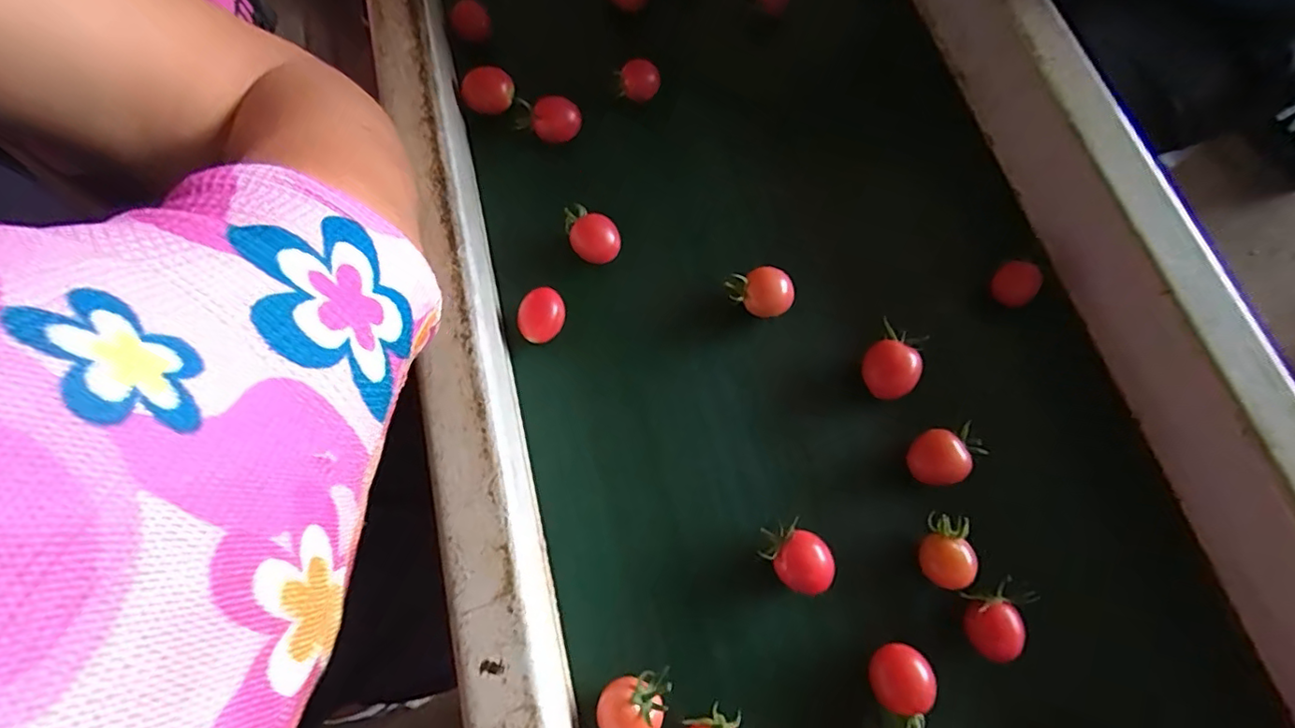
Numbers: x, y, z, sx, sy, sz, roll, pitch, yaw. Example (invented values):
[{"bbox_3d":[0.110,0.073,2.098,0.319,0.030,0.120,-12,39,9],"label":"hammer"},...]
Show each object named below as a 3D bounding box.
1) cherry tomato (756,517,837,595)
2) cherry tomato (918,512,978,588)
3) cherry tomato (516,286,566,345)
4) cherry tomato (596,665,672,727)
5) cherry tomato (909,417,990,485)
[{"bbox_3d":[0.069,0.091,0.275,0.035,0.029,0.025,38,76,12],"label":"cherry tomato"},{"bbox_3d":[0.139,0.089,0.274,0.023,0.026,0.030,19,73,7],"label":"cherry tomato"},{"bbox_3d":[-0.057,-0.023,0.319,0.026,0.024,0.027,0,72,1],"label":"cherry tomato"},{"bbox_3d":[-0.004,0.148,0.252,0.033,0.027,0.026,-17,72,-5],"label":"cherry tomato"},{"bbox_3d":[0.143,0.046,0.285,0.033,0.034,0.025,-14,72,-4],"label":"cherry tomato"}]

